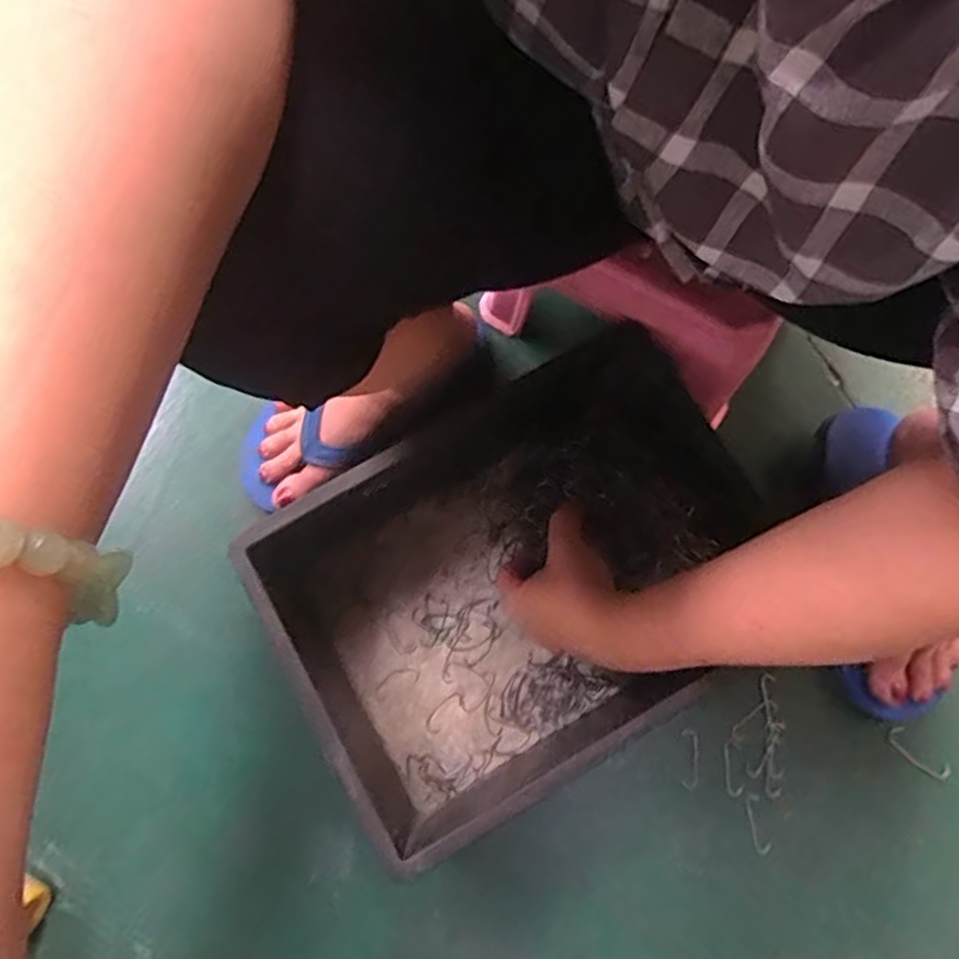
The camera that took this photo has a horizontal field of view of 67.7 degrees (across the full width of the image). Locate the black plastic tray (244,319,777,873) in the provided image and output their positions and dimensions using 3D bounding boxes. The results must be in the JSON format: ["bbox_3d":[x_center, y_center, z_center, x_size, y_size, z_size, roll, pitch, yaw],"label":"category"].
[{"bbox_3d":[0.033,0.073,0.539,0.326,0.114,0.256,-27,78,-7],"label":"black plastic tray"}]

